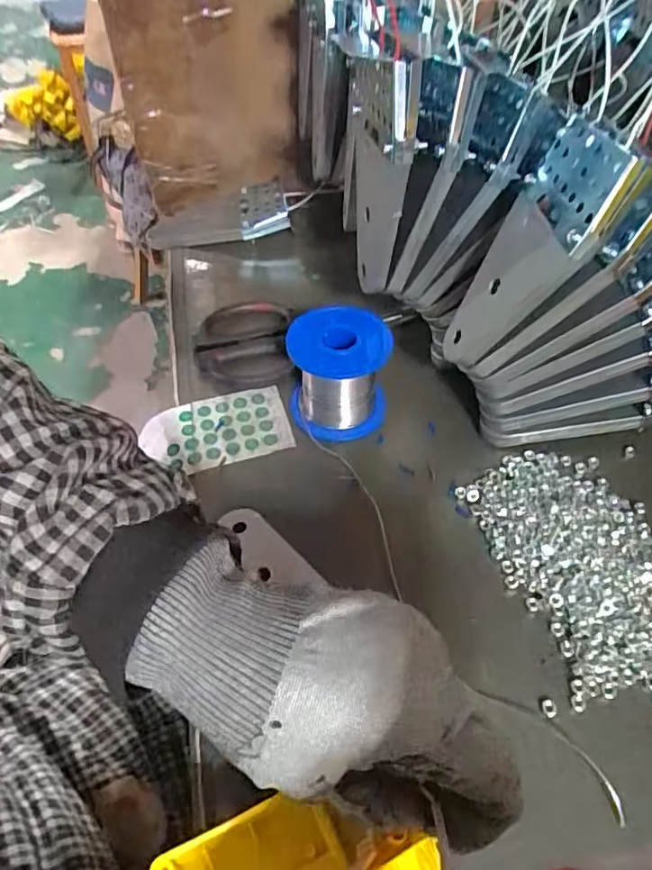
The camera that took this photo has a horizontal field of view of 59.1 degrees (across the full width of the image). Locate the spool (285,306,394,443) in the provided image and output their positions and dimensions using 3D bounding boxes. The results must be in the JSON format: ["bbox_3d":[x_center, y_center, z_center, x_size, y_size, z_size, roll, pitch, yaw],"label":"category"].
[{"bbox_3d":[0.008,-0.041,0.382,0.065,0.064,0.062,-3,49,-1],"label":"spool"}]

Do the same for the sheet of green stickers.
[{"bbox_3d":[-0.075,-0.001,0.391,0.097,0.009,0.057,-14,50,-6],"label":"sheet of green stickers"}]

